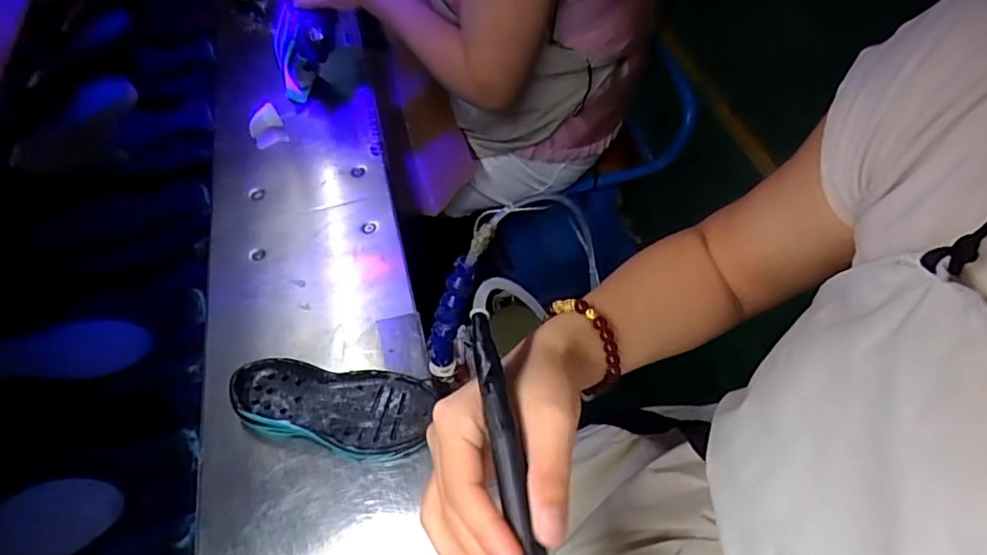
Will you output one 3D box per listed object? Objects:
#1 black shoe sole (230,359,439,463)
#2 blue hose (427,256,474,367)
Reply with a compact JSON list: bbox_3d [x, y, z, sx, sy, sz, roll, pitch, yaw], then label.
[{"bbox_3d":[-0.160,0.132,0.561,0.191,0.032,0.087,2,53,2],"label":"black shoe sole"},{"bbox_3d":[-0.041,0.040,0.545,0.020,0.132,0.024,-24,54,-41],"label":"blue hose"}]

